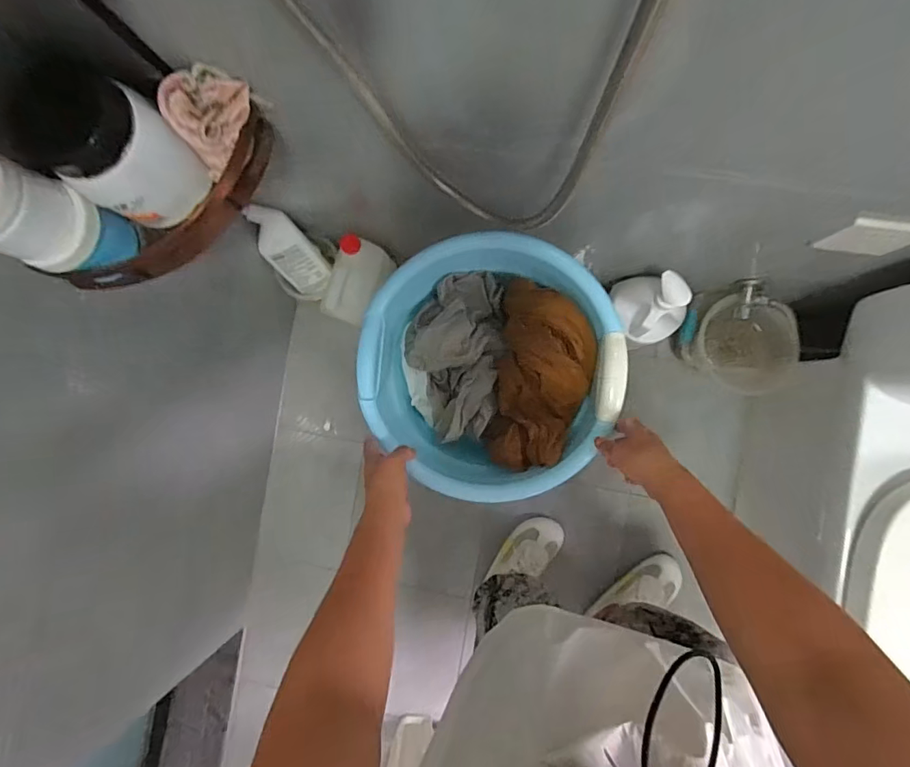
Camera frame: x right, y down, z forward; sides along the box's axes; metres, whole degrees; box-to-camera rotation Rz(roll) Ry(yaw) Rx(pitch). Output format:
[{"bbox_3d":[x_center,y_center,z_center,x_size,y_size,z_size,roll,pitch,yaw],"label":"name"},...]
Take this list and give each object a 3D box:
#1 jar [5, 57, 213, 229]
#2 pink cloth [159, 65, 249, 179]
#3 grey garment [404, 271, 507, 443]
[{"bbox_3d":[-0.314,-0.214,0.464,0.092,0.148,0.112,31,92,6],"label":"jar"},{"bbox_3d":[-0.246,-0.265,0.474,0.059,0.052,0.084,26,92,6],"label":"pink cloth"},{"bbox_3d":[0.002,-0.041,0.690,0.136,0.050,0.232,-2,89,6],"label":"grey garment"}]

